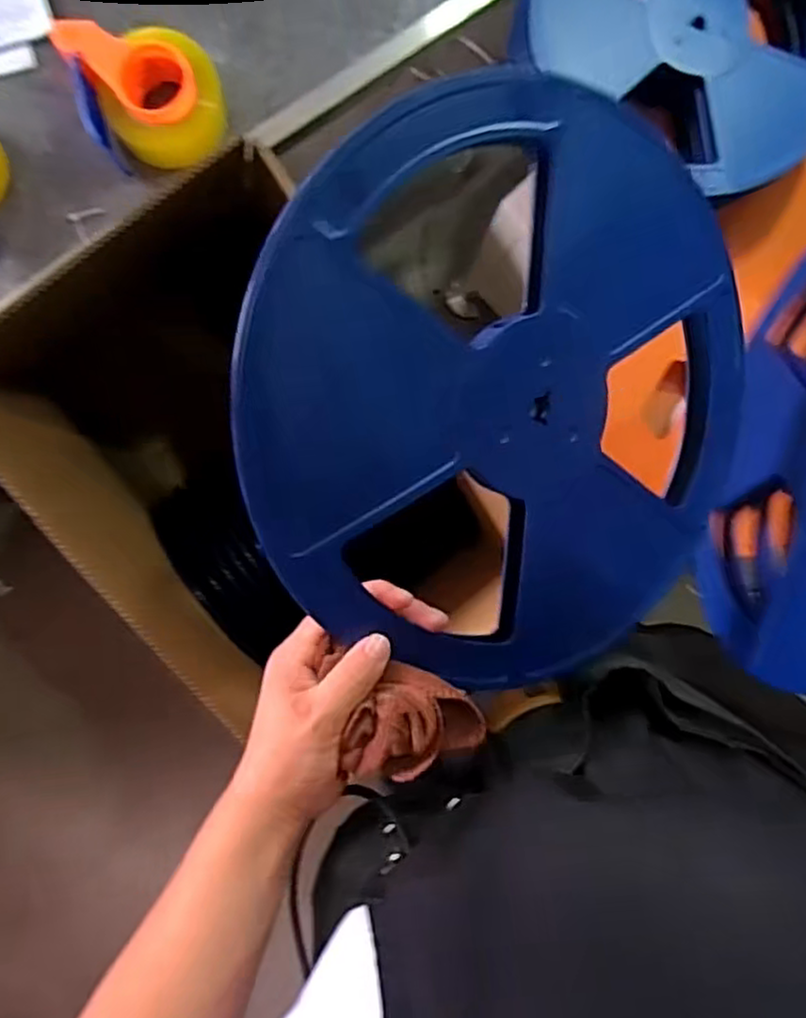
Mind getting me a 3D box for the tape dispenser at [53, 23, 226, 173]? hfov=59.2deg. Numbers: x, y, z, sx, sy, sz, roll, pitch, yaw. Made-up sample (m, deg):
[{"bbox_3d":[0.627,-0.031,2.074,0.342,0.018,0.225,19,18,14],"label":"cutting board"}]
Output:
[{"bbox_3d":[-0.271,-0.437,0.754,0.153,0.060,0.129,-6,91,-3],"label":"tape dispenser"}]

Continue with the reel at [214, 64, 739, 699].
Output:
[{"bbox_3d":[0.067,-0.056,0.386,0.304,0.016,0.309,-30,114,-15],"label":"reel"}]

